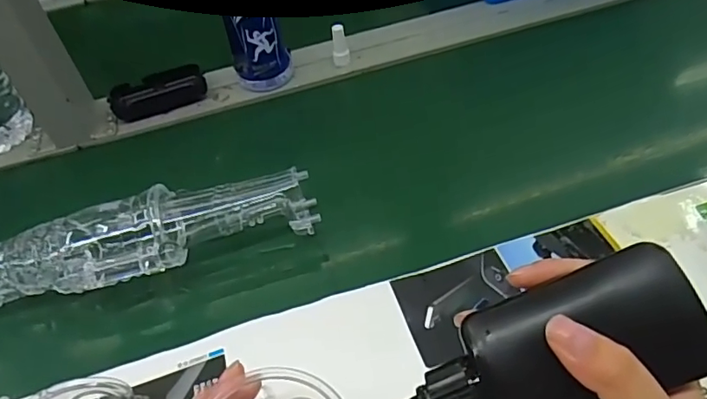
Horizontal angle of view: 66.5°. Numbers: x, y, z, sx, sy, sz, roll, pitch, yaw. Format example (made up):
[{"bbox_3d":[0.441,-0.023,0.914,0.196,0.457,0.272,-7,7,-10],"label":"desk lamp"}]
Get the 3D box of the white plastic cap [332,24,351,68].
[{"bbox_3d":[-0.016,-0.187,0.654,0.020,0.045,0.020,-4,47,4],"label":"white plastic cap"}]

